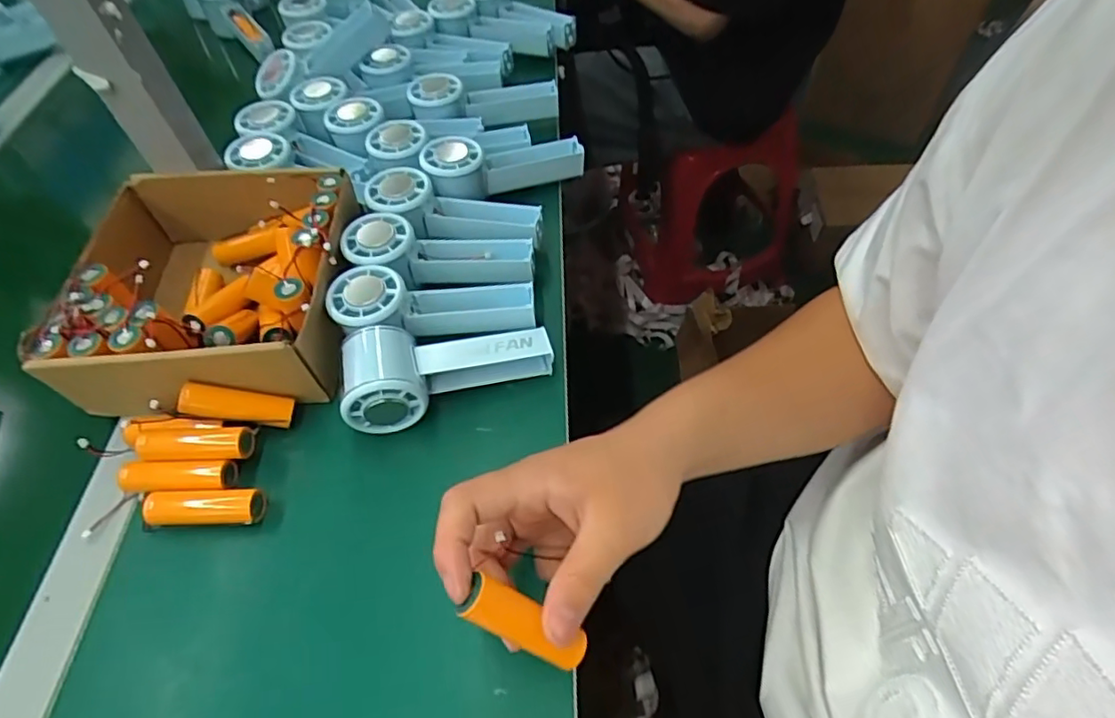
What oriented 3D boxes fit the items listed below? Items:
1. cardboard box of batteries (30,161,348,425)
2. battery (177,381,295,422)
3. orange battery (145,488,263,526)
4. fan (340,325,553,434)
[{"bbox_3d":[-0.264,-0.057,0.471,0.199,0.070,0.205,-6,54,0],"label":"cardboard box of batteries"},{"bbox_3d":[-0.224,0.031,0.421,0.071,0.014,0.020,10,51,-21],"label":"battery"},{"bbox_3d":[-0.233,0.098,0.397,0.073,0.020,0.023,-3,54,2],"label":"orange battery"},{"bbox_3d":[-0.077,0.003,0.428,0.147,0.048,0.062,-13,54,-5],"label":"fan"}]

